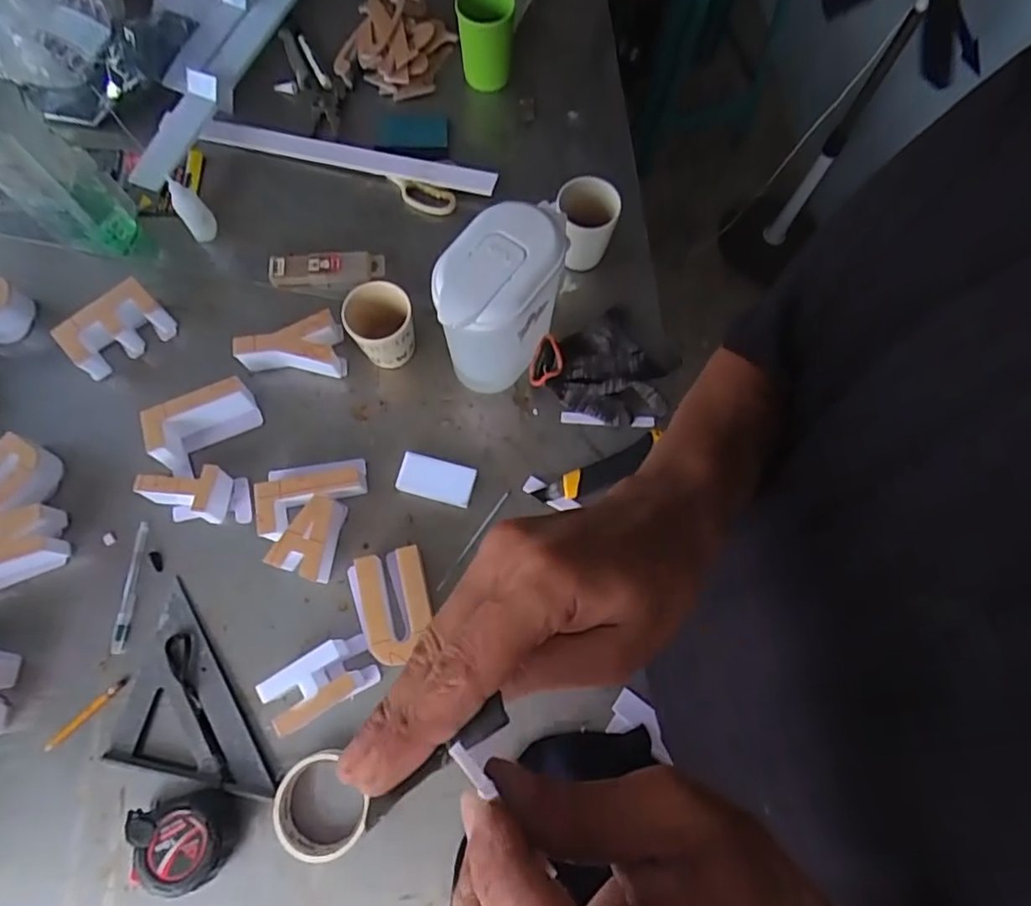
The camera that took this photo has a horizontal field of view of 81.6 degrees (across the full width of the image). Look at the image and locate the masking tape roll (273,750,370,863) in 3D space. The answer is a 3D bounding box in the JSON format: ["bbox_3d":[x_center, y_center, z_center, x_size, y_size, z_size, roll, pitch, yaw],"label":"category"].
[{"bbox_3d":[-0.189,0.339,0.571,0.083,0.023,0.088,0,72,1],"label":"masking tape roll"}]

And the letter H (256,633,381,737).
[{"bbox_3d":[-0.195,0.227,0.596,0.097,0.048,0.056,-28,74,-8],"label":"letter H"}]

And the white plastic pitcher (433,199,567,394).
[{"bbox_3d":[-0.018,-0.151,0.641,0.096,0.194,0.166,33,75,7],"label":"white plastic pitcher"}]

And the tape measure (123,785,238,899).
[{"bbox_3d":[-0.309,0.360,0.558,0.081,0.039,0.081,0,72,1],"label":"tape measure"}]

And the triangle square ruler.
[{"bbox_3d":[-0.305,0.239,0.610,0.166,0.014,0.169,11,72,4],"label":"triangle square ruler"}]

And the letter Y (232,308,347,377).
[{"bbox_3d":[-0.263,-0.121,0.701,0.116,0.057,0.064,-9,72,-2],"label":"letter Y"}]

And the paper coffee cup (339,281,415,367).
[{"bbox_3d":[-0.151,-0.140,0.687,0.071,0.095,0.070,0,72,1],"label":"paper coffee cup"}]

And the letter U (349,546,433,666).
[{"bbox_3d":[-0.124,0.159,0.622,0.075,0.051,0.113,-16,73,-5],"label":"letter U"}]

